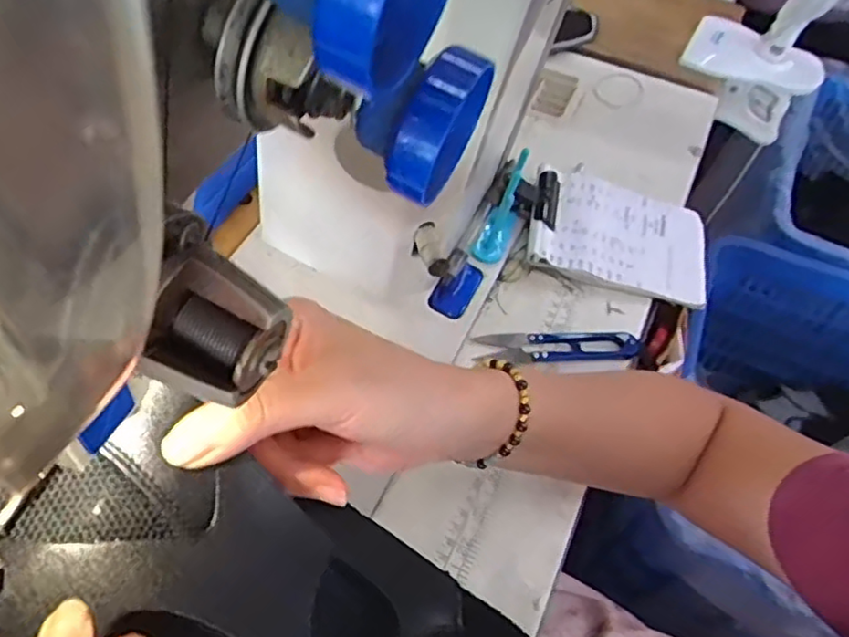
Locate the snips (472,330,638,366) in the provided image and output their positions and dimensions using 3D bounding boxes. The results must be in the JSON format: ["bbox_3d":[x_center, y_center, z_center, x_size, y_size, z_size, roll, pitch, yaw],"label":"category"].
[{"bbox_3d":[0.097,0.019,0.478,0.115,0.012,0.028,0,55,-5],"label":"snips"}]

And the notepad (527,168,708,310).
[{"bbox_3d":[0.166,-0.068,0.539,0.138,0.025,0.113,19,56,8],"label":"notepad"}]

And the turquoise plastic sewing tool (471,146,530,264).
[{"bbox_3d":[0.059,-0.086,0.506,0.028,0.070,0.055,15,55,6],"label":"turquoise plastic sewing tool"}]

